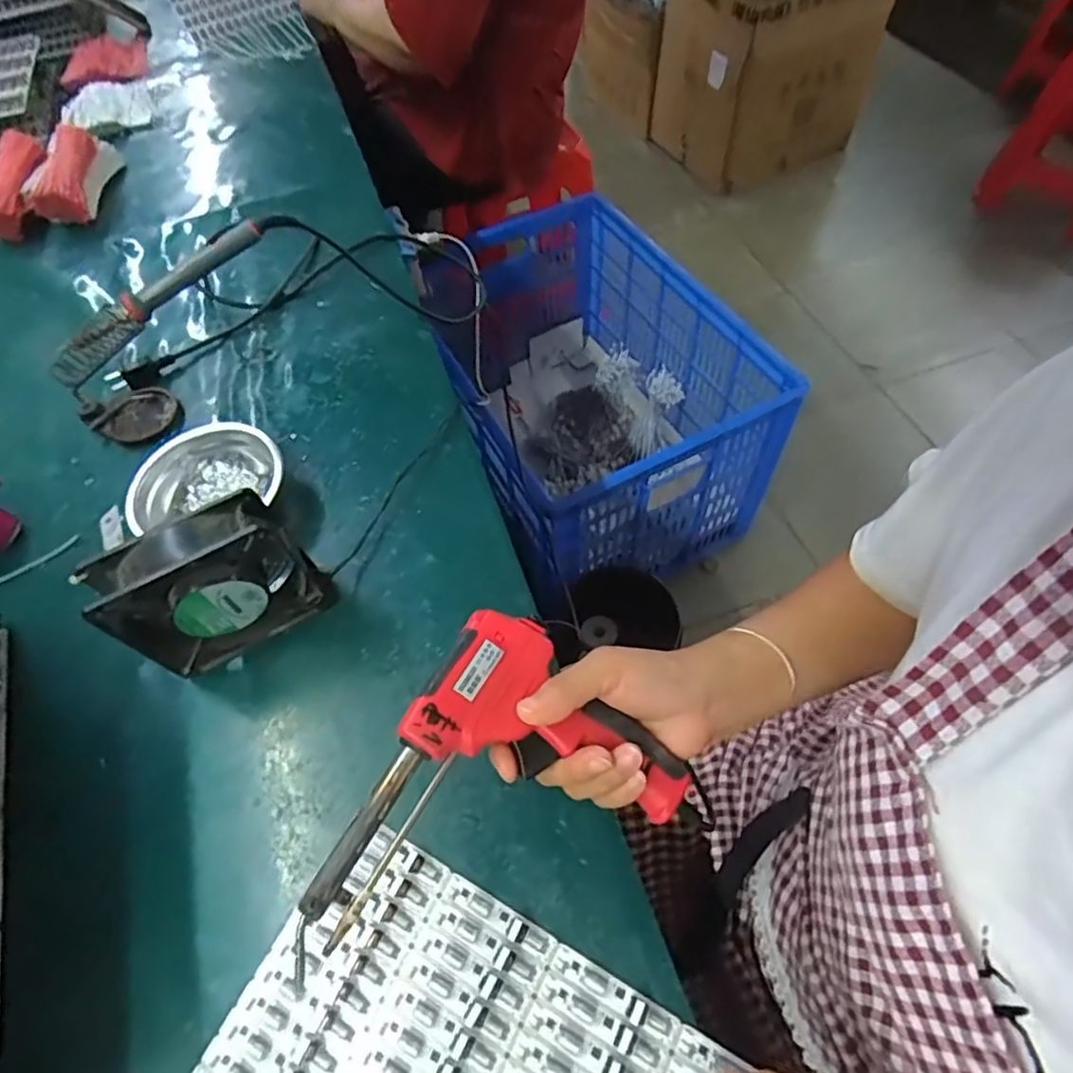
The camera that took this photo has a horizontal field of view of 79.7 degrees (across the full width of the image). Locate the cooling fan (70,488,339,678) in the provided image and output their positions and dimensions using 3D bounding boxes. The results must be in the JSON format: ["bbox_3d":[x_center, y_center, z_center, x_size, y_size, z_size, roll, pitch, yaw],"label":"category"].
[{"bbox_3d":[-0.226,0.039,0.459,0.121,0.122,0.044,-29,59,-10],"label":"cooling fan"}]

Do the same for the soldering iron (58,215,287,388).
[{"bbox_3d":[-0.338,-0.221,0.579,0.255,0.032,0.034,-36,63,0],"label":"soldering iron"}]

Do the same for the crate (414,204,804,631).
[{"bbox_3d":[0.087,-0.271,1.277,0.467,0.408,0.682,-23,58,-10],"label":"crate"}]

